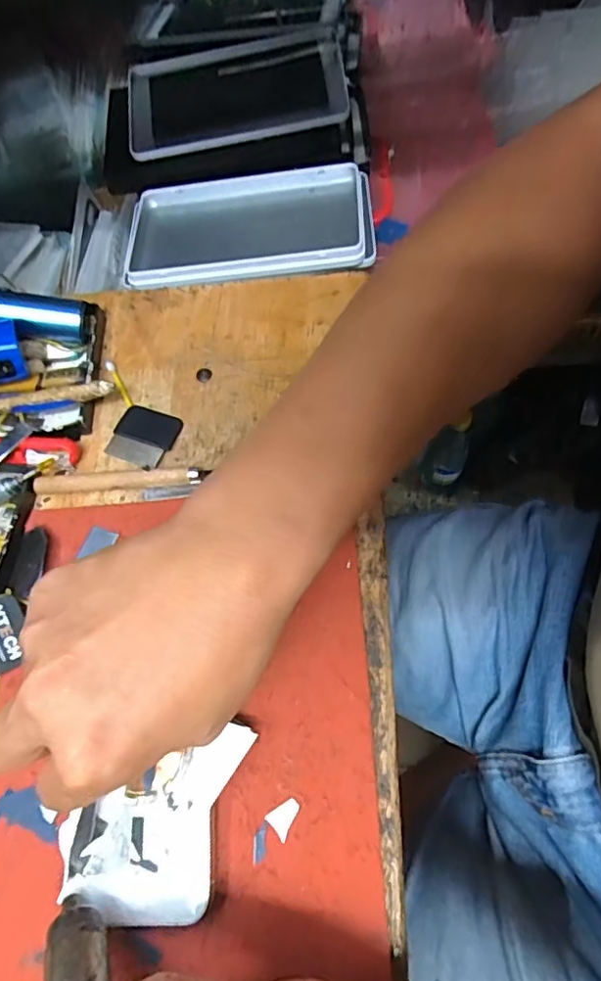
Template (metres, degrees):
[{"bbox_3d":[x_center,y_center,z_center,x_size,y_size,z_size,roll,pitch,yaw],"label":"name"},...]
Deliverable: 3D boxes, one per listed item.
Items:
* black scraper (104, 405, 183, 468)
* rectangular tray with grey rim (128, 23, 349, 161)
[{"bbox_3d":[-0.101,-0.036,0.359,0.038,0.005,0.040,19,69,15],"label":"black scraper"},{"bbox_3d":[-0.055,-0.328,0.467,0.179,0.020,0.100,-9,76,4],"label":"rectangular tray with grey rim"}]

